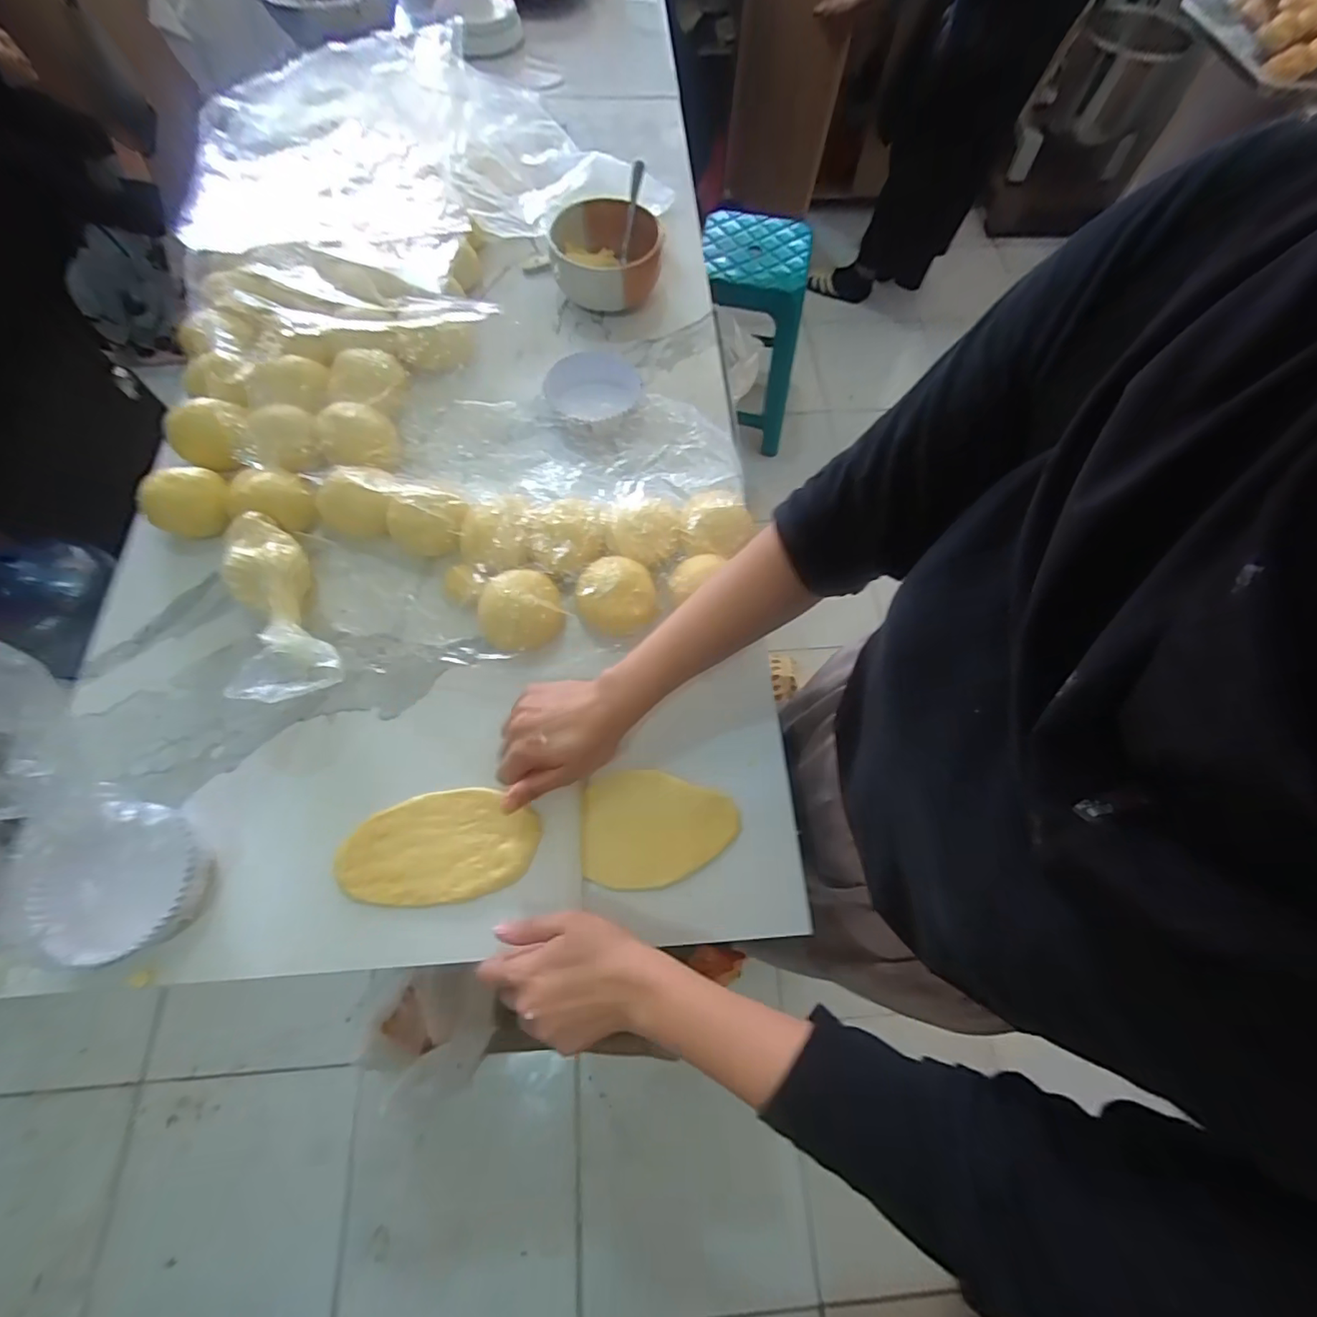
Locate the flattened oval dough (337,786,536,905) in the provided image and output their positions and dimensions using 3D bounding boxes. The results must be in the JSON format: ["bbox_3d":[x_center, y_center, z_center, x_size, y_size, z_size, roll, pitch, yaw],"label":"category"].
[{"bbox_3d":[-0.167,0.144,0.427,0.144,0.011,0.080,-7,67,-5],"label":"flattened oval dough"}]

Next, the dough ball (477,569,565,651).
[{"bbox_3d":[-0.117,-0.040,0.482,0.068,0.039,0.064,1,67,-1],"label":"dough ball"}]

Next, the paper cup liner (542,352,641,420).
[{"bbox_3d":[-0.070,-0.295,0.600,0.100,0.032,0.120,-5,67,-4],"label":"paper cup liner"}]

